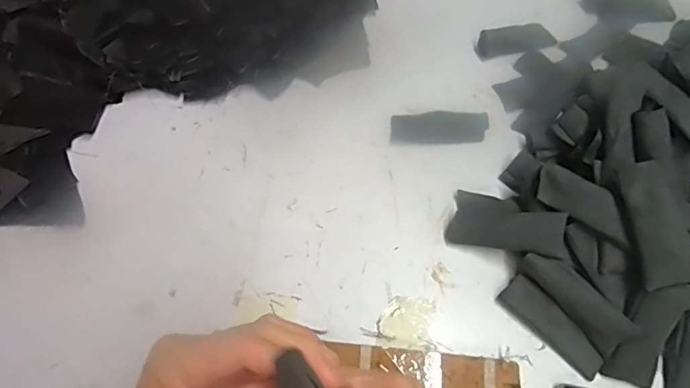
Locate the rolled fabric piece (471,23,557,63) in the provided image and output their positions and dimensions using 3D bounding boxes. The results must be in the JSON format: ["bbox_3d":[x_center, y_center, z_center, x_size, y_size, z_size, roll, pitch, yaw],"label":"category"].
[{"bbox_3d":[0.218,-0.200,0.656,0.105,0.014,0.047,-15,59,-9],"label":"rolled fabric piece"}]

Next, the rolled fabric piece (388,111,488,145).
[{"bbox_3d":[0.105,-0.076,0.574,0.103,0.026,0.036,3,58,2],"label":"rolled fabric piece"}]

